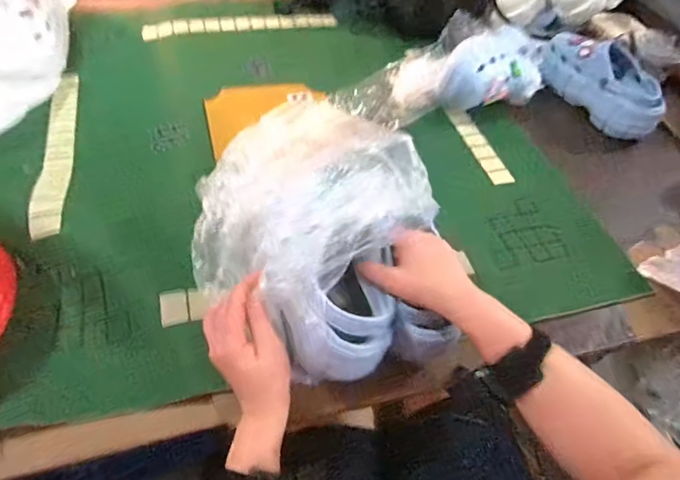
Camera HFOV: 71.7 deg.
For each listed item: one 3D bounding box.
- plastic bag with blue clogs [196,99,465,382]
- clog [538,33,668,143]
[{"bbox_3d":[-0.027,-0.024,0.516,0.234,0.137,0.306,-11,54,-13],"label":"plastic bag with blue clogs"},{"bbox_3d":[0.506,-0.312,0.917,0.088,0.111,0.274,-29,60,-24],"label":"clog"}]

